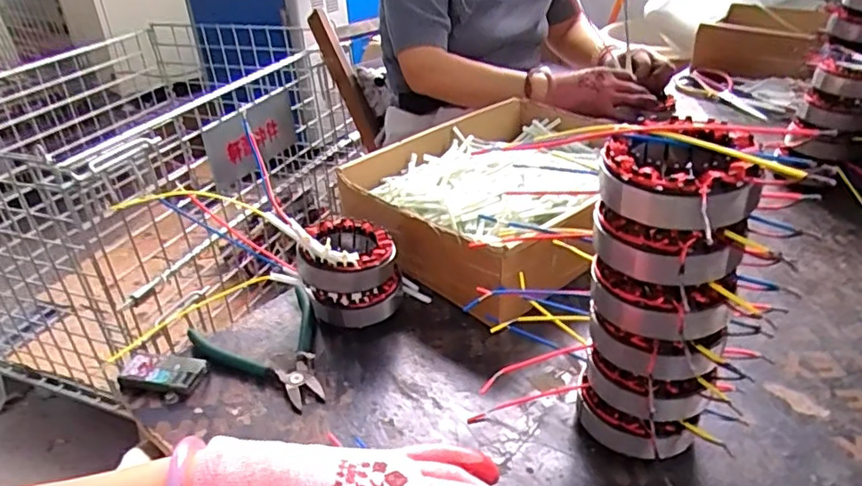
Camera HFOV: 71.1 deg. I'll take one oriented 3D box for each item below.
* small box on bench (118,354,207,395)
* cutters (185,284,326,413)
[{"bbox_3d":[-0.232,0.113,0.524,0.070,0.018,0.035,5,33,14],"label":"small box on bench"},{"bbox_3d":[-0.138,0.096,0.534,0.108,0.024,0.129,-23,37,-28],"label":"cutters"}]

